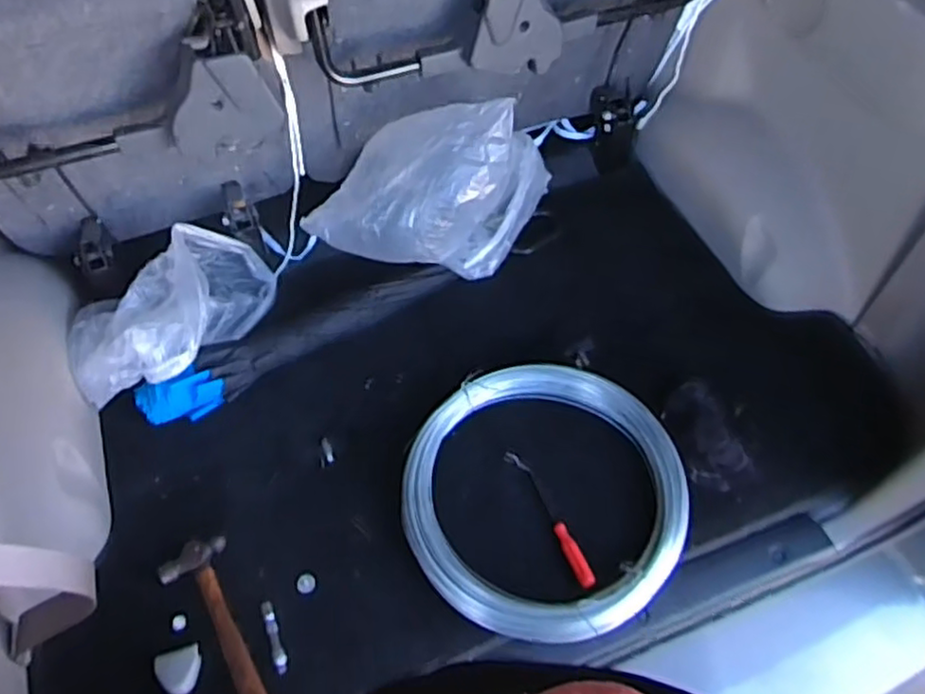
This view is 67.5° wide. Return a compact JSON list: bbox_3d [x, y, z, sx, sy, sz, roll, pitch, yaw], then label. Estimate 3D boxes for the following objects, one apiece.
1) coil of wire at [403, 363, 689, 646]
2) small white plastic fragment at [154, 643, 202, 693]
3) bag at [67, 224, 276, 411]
[{"bbox_3d":[0.122,0.219,1.035,0.410,0.050,0.402,0,58,1],"label":"coil of wire"},{"bbox_3d":[-0.370,0.424,0.904,0.056,0.007,0.057,-17,59,-10],"label":"small white plastic fragment"},{"bbox_3d":[-0.459,-0.040,1.126,0.342,0.139,0.200,-31,62,-17],"label":"bag"}]

